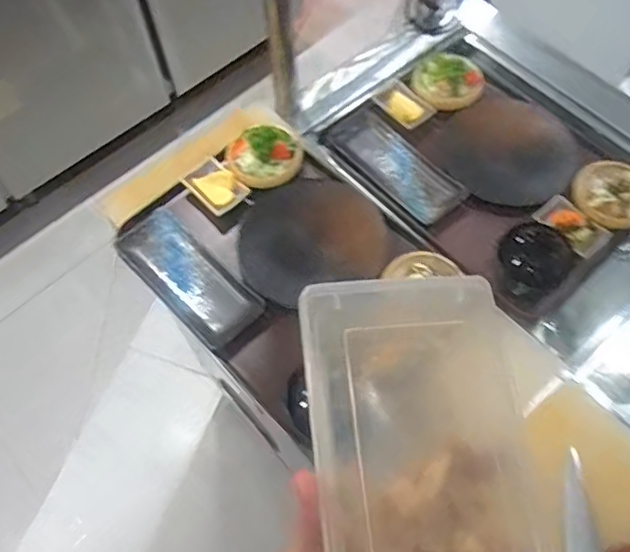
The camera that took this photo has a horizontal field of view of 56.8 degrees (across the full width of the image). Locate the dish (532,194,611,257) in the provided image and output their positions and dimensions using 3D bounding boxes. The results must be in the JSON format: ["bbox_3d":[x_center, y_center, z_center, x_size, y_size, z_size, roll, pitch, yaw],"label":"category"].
[{"bbox_3d":[0.352,-0.069,0.799,0.054,0.017,0.094,-35,67,-16],"label":"dish"}]

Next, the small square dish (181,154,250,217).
[{"bbox_3d":[-0.142,-0.127,0.816,0.082,0.019,0.061,40,70,20],"label":"small square dish"}]

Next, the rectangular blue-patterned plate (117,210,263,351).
[{"bbox_3d":[-0.165,0.002,0.762,0.090,0.029,0.214,-42,69,-18],"label":"rectangular blue-patterned plate"}]

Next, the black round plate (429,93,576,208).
[{"bbox_3d":[0.286,-0.190,0.864,0.182,0.018,0.193,-1,62,1],"label":"black round plate"}]

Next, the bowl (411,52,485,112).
[{"bbox_3d":[0.210,-0.307,0.920,0.108,0.033,0.100,-1,62,1],"label":"bowl"}]

